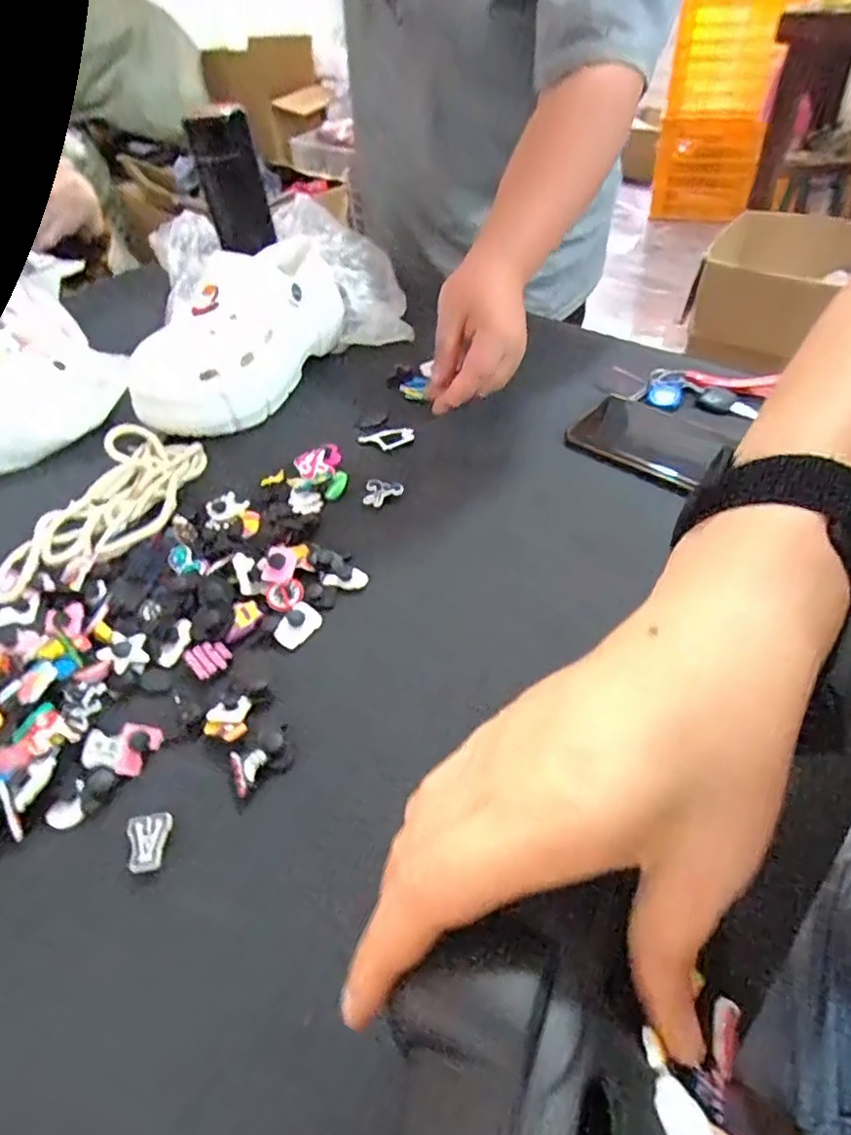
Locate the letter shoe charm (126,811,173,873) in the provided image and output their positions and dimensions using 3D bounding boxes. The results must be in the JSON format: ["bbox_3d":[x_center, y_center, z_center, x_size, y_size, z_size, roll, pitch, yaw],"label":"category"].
[{"bbox_3d":[-0.138,0.137,0.307,0.021,0.004,0.028,-14,47,-6],"label":"letter shoe charm"}]

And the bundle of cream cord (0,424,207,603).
[{"bbox_3d":[-0.248,-0.046,0.481,0.097,0.024,0.182,11,49,16],"label":"bundle of cream cord"}]

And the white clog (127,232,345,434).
[{"bbox_3d":[-0.169,-0.231,0.578,0.110,0.096,0.245,9,49,15],"label":"white clog"}]

